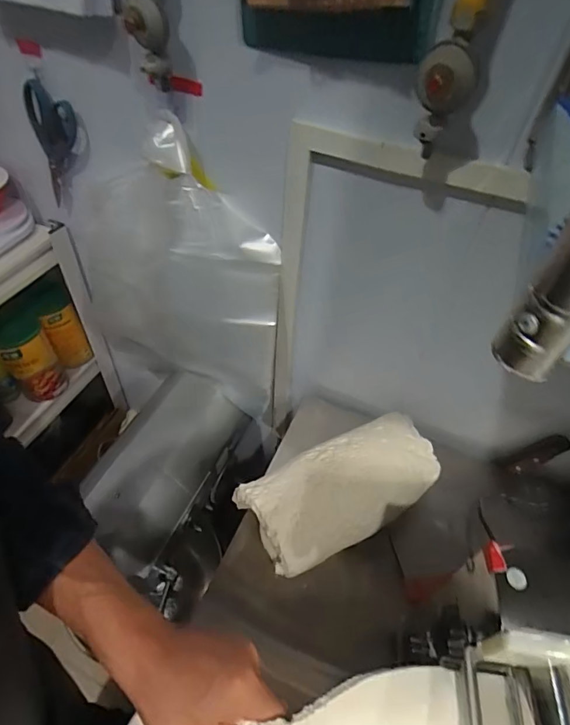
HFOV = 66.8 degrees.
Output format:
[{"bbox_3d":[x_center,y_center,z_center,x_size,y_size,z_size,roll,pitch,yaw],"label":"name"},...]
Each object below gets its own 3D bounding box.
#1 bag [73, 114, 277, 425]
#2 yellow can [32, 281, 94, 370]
[{"bbox_3d":[-0.209,-0.137,0.780,0.433,0.448,0.111,21,50,13],"label":"bag"},{"bbox_3d":[-0.522,-0.081,1.020,0.076,0.187,0.081,-24,55,-24],"label":"yellow can"}]

